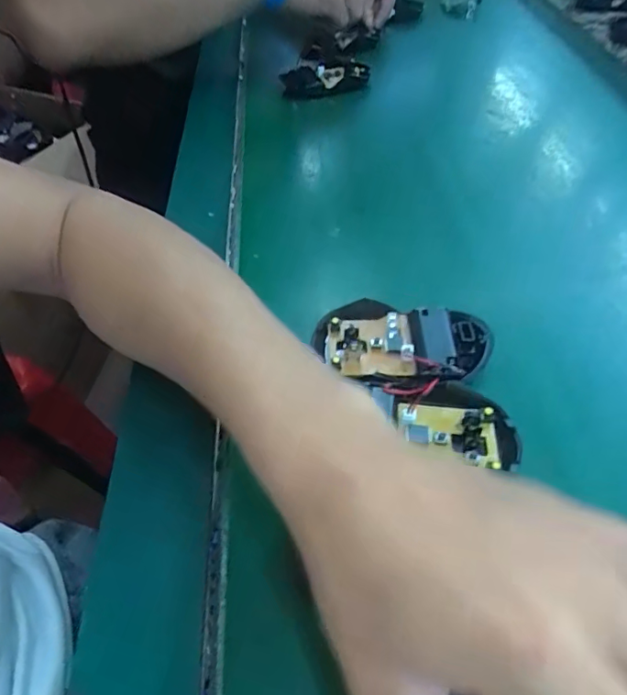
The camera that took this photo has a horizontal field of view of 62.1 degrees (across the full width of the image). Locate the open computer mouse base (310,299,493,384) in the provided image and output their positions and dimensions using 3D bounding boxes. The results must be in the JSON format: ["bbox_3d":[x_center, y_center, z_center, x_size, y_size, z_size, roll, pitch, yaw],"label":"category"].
[{"bbox_3d":[0.049,-0.004,0.291,0.093,0.012,0.054,7,50,9],"label":"open computer mouse base"}]

